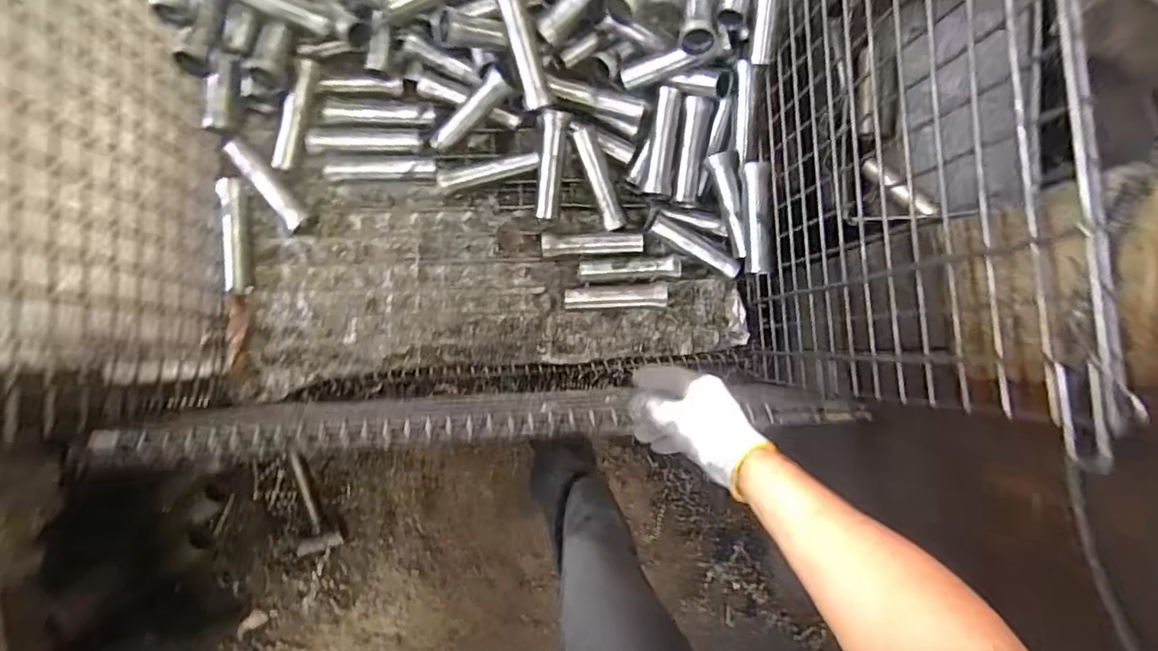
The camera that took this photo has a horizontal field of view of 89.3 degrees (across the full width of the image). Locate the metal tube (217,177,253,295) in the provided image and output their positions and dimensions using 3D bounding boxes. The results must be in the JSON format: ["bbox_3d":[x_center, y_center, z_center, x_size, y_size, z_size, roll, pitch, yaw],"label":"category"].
[{"bbox_3d":[-0.602,-0.156,1.019,0.036,0.034,0.198,-3,88,-6],"label":"metal tube"}]

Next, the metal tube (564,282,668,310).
[{"bbox_3d":[0.068,-0.053,1.086,0.185,0.053,0.043,-1,88,-6],"label":"metal tube"}]

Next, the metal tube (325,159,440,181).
[{"bbox_3d":[-0.357,-0.282,1.064,0.194,0.029,0.036,-2,88,-6],"label":"metal tube"}]

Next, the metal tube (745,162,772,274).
[{"bbox_3d":[0.312,-0.188,1.022,0.034,0.040,0.191,-1,88,-6],"label":"metal tube"}]

